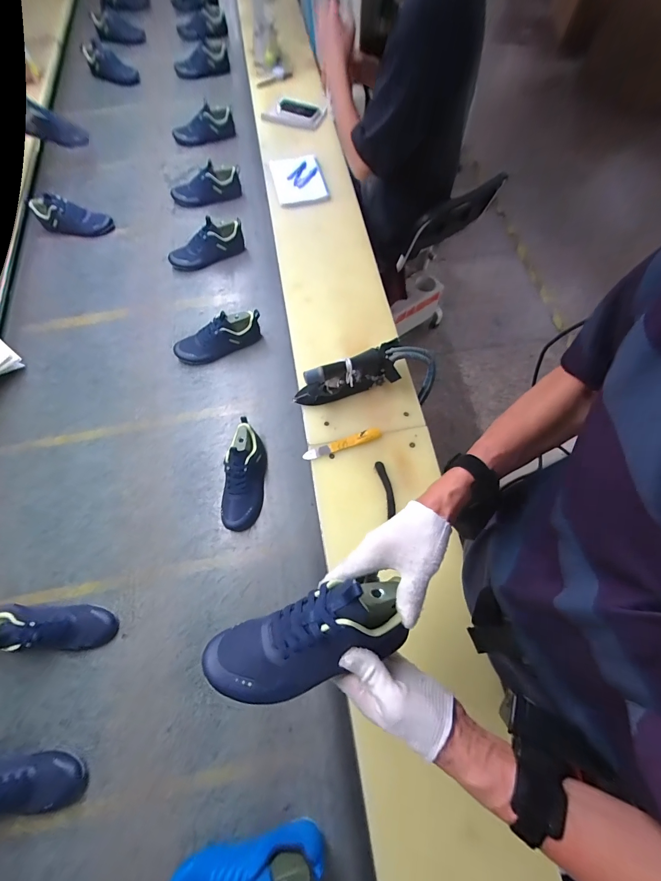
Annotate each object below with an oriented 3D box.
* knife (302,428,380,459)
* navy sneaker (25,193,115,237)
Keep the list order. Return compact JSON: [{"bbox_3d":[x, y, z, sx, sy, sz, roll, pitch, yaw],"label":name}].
[{"bbox_3d":[0.027,0.009,0.739,0.173,0.022,0.026,-19,70,-6],"label":"knife"},{"bbox_3d":[-0.844,-0.720,1.086,0.254,0.082,0.073,9,68,-8],"label":"navy sneaker"}]

